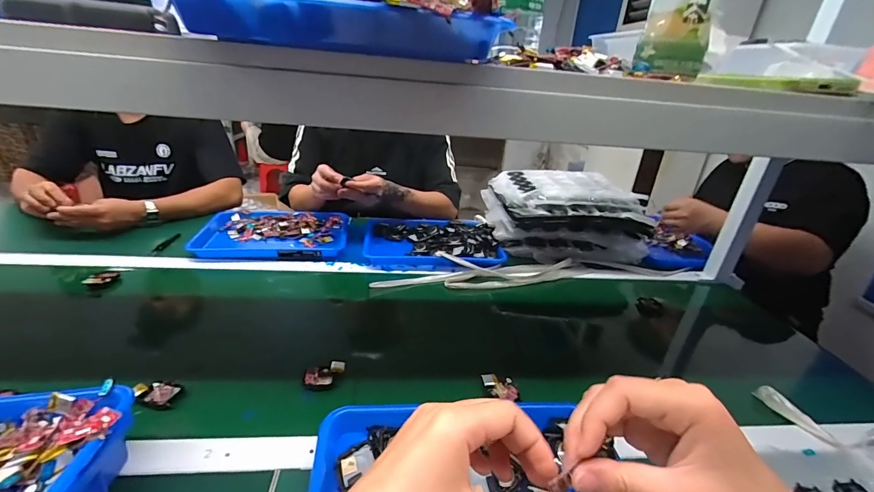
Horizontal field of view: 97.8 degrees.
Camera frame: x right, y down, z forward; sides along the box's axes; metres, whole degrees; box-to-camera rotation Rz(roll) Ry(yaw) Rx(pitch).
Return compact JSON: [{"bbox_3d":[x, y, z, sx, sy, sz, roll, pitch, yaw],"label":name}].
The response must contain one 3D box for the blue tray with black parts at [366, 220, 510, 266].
[{"bbox_3d":[-0.011,-0.014,0.918,0.321,0.048,0.229,4,25,-4],"label":"blue tray with black parts"}]

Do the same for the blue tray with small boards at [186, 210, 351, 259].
[{"bbox_3d":[-0.392,-0.036,0.921,0.340,0.037,0.227,1,25,-9],"label":"blue tray with small boards"}]

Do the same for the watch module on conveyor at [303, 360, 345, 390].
[{"bbox_3d":[-0.156,0.183,0.533,0.056,0.020,0.030,-10,29,-31],"label":"watch module on conveyor"}]

